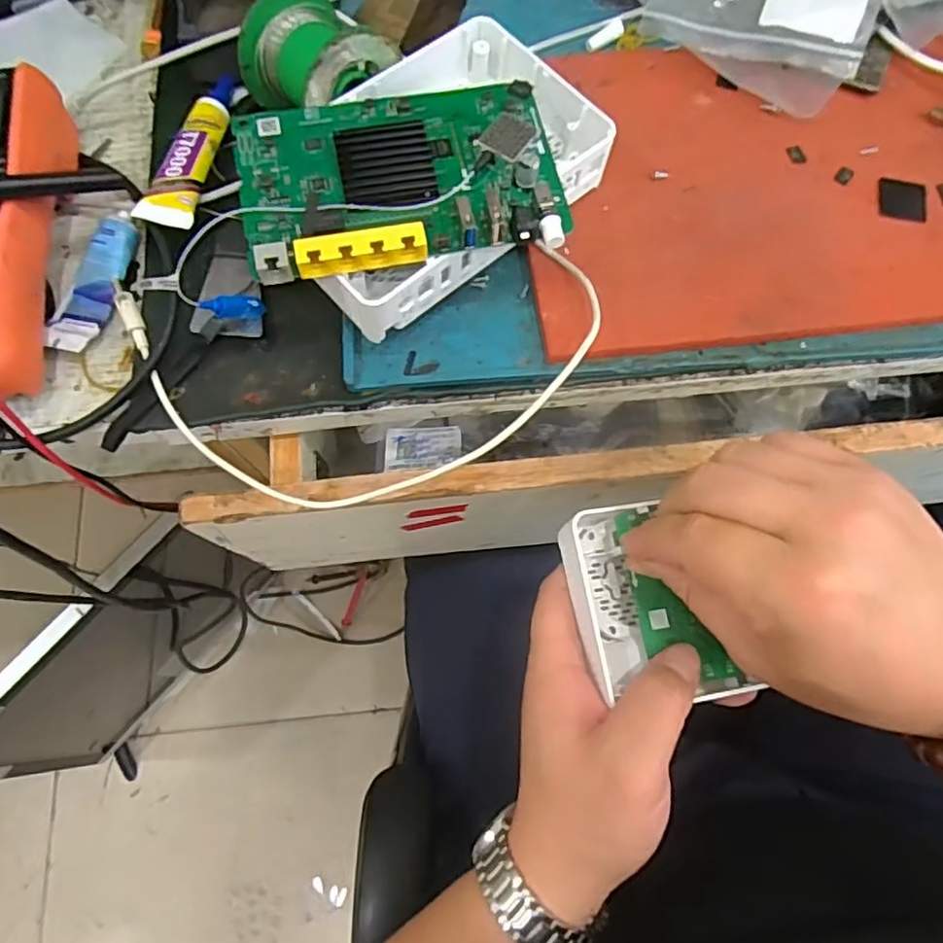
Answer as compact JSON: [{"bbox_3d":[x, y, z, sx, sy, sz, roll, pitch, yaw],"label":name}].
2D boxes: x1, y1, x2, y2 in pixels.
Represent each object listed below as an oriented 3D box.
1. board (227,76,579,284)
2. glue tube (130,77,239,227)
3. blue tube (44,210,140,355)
[{"bbox_3d":[-0.033,-0.140,0.294,0.145,0.016,0.099,-11,72,-4],"label":"board"},{"bbox_3d":[-0.149,-0.178,0.345,0.024,0.021,0.117,8,72,3],"label":"glue tube"},{"bbox_3d":[-0.201,-0.100,0.336,0.024,0.015,0.081,10,72,3],"label":"blue tube"}]

